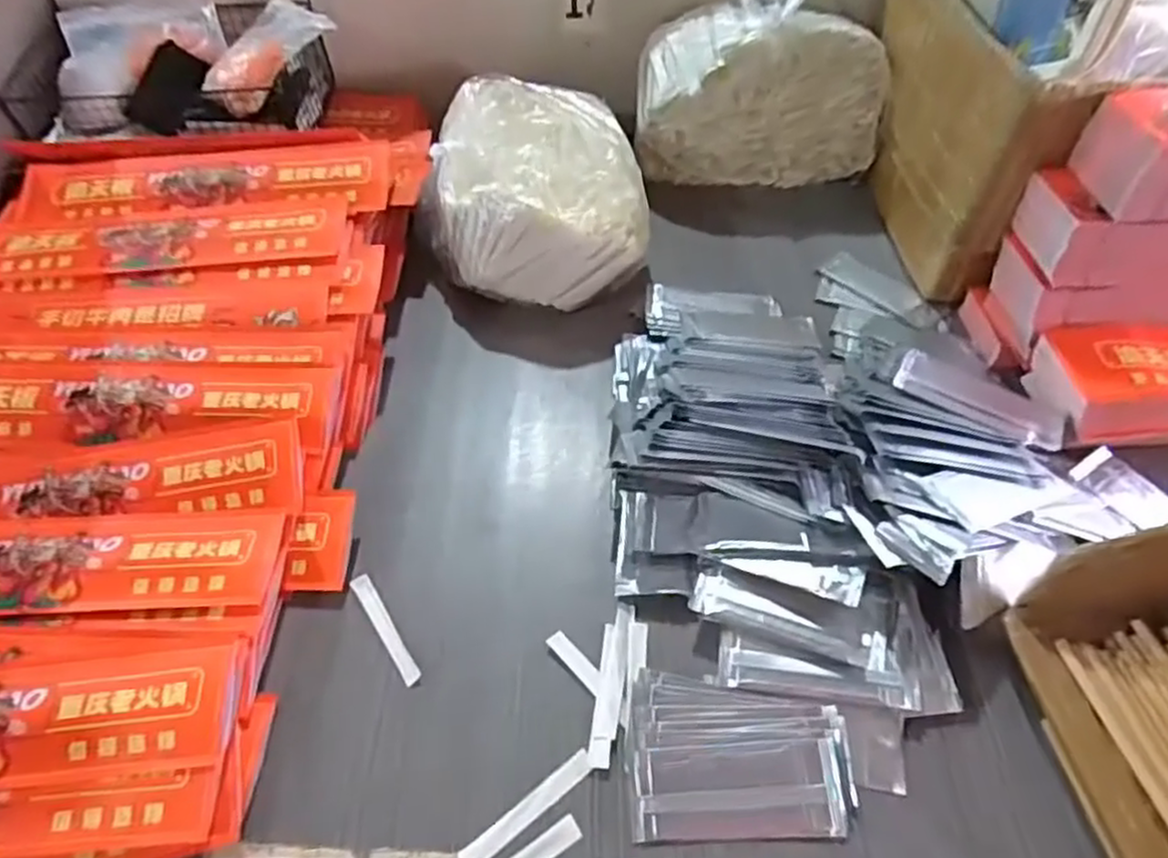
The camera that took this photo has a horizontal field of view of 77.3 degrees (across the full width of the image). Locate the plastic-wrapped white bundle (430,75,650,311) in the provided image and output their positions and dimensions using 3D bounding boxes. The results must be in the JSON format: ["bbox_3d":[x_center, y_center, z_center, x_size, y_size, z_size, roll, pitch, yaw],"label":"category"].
[{"bbox_3d":[-0.047,-0.236,0.721,0.200,0.117,0.255,-3,52,-2],"label":"plastic-wrapped white bundle"}]

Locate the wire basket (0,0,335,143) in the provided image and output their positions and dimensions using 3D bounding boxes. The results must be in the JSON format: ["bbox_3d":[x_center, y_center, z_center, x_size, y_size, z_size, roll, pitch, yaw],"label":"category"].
[{"bbox_3d":[-0.404,-0.365,0.729,0.301,0.085,0.154,-3,52,-2],"label":"wire basket"}]

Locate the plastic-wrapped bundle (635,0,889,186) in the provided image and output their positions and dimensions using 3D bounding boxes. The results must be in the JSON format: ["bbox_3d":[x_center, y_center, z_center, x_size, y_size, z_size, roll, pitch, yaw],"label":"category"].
[{"bbox_3d":[0.183,-0.363,0.783,0.252,0.165,0.099,-2,52,0],"label":"plastic-wrapped bundle"}]

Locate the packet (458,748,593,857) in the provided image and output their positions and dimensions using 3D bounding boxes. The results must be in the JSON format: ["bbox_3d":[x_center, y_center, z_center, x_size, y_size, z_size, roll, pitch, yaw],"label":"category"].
[{"bbox_3d":[-0.033,0.225,0.432,0.089,0.004,0.014,-32,58,-22],"label":"packet"}]

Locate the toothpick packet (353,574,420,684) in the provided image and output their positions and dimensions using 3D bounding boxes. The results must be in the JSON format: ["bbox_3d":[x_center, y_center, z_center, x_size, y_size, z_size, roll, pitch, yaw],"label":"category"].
[{"bbox_3d":[-0.137,0.136,0.500,0.012,0.004,0.090,-28,57,-19],"label":"toothpick packet"}]

